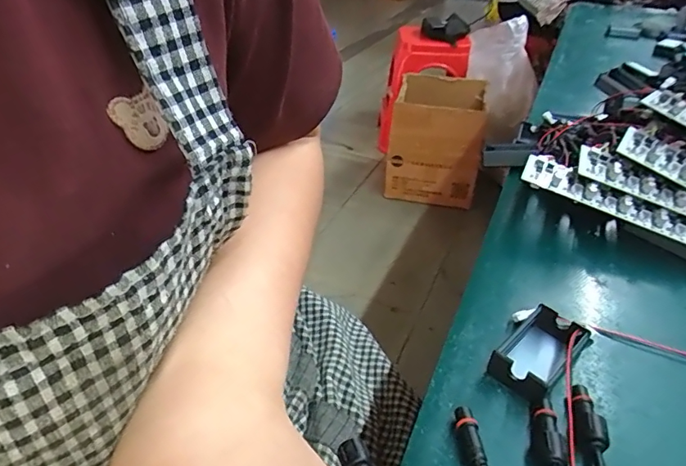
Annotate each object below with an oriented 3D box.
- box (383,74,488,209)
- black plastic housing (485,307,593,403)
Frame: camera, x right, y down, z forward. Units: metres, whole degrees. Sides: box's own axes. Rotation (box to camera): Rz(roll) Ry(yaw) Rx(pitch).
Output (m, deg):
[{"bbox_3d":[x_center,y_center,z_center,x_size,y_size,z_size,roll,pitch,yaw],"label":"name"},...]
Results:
[{"bbox_3d":[0.336,-0.329,1.737,0.313,0.376,0.398,10,36,11],"label":"box"},{"bbox_3d":[0.102,0.062,0.254,0.054,0.016,0.032,-28,45,-36],"label":"black plastic housing"}]

